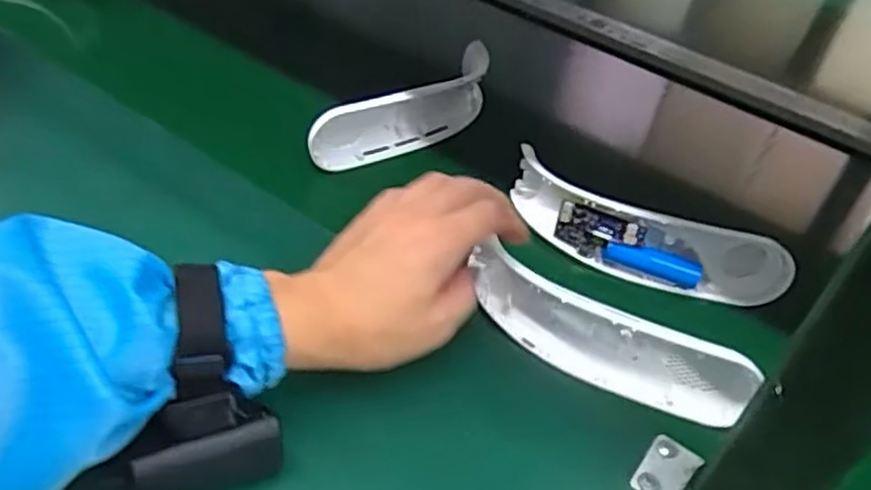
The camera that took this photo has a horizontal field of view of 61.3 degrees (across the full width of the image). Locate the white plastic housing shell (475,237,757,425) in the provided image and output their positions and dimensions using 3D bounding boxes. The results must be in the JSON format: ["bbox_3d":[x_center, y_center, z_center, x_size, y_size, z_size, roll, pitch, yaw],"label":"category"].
[{"bbox_3d":[0.094,0.048,0.438,0.174,0.052,0.042,25,43,19],"label":"white plastic housing shell"}]

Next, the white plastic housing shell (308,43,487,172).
[{"bbox_3d":[-0.020,-0.104,0.583,0.035,0.059,0.181,33,46,29],"label":"white plastic housing shell"}]

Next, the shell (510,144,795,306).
[{"bbox_3d":[0.140,-0.006,0.504,0.192,0.052,0.044,22,41,19],"label":"shell"}]

